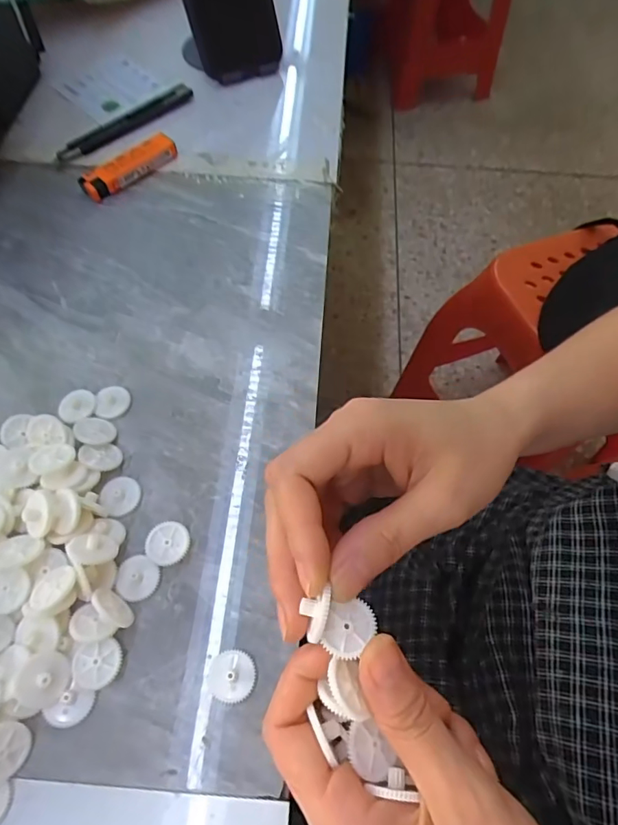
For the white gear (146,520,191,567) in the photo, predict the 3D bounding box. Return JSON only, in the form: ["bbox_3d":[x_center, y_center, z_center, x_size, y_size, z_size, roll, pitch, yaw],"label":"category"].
[{"bbox_3d":[-0.072,0.067,0.250,0.021,0.008,0.021,1,60,-1],"label":"white gear"}]

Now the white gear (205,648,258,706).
[{"bbox_3d":[-0.035,0.120,0.223,0.022,0.005,0.022,1,60,-1],"label":"white gear"}]

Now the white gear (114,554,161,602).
[{"bbox_3d":[-0.085,0.082,0.243,0.021,0.005,0.021,1,60,-1],"label":"white gear"}]

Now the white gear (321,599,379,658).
[{"bbox_3d":[0.015,0.079,0.180,0.018,0.004,0.020,13,61,6],"label":"white gear"}]

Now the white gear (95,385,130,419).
[{"bbox_3d":[-0.117,-0.007,0.292,0.019,0.004,0.022,-4,61,-3],"label":"white gear"}]

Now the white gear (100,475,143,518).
[{"bbox_3d":[-0.101,0.044,0.262,0.020,0.007,0.020,1,60,-1],"label":"white gear"}]

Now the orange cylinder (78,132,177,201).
[{"bbox_3d":[-0.143,-0.195,0.390,0.079,0.017,0.022,-38,68,-20],"label":"orange cylinder"}]

